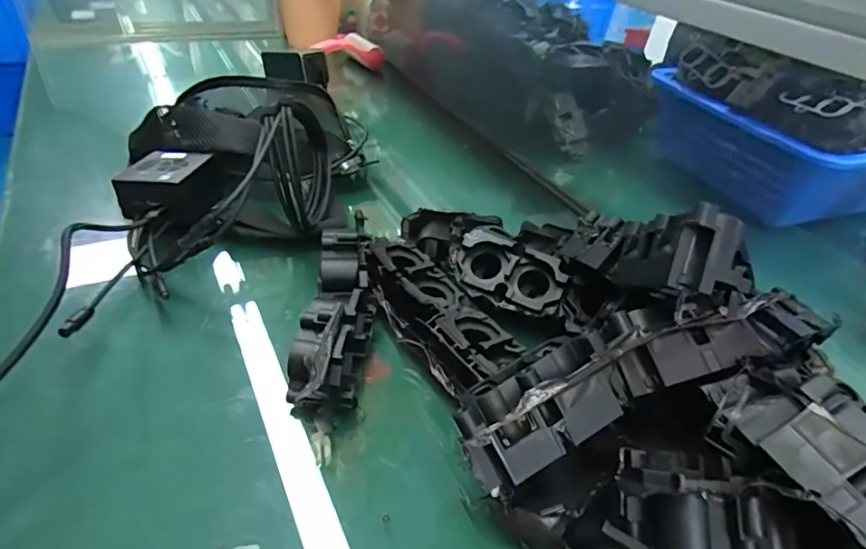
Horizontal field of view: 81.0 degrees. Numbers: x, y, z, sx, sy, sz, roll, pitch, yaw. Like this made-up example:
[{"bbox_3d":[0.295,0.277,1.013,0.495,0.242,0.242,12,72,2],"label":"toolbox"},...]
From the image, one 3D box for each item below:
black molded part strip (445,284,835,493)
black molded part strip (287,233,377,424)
[{"bbox_3d":[0.136,0.059,0.319,0.256,0.062,0.052,-11,42,-21],"label":"black molded part strip"},{"bbox_3d":[-0.079,0.036,0.416,0.056,0.054,0.181,5,39,-2],"label":"black molded part strip"}]

